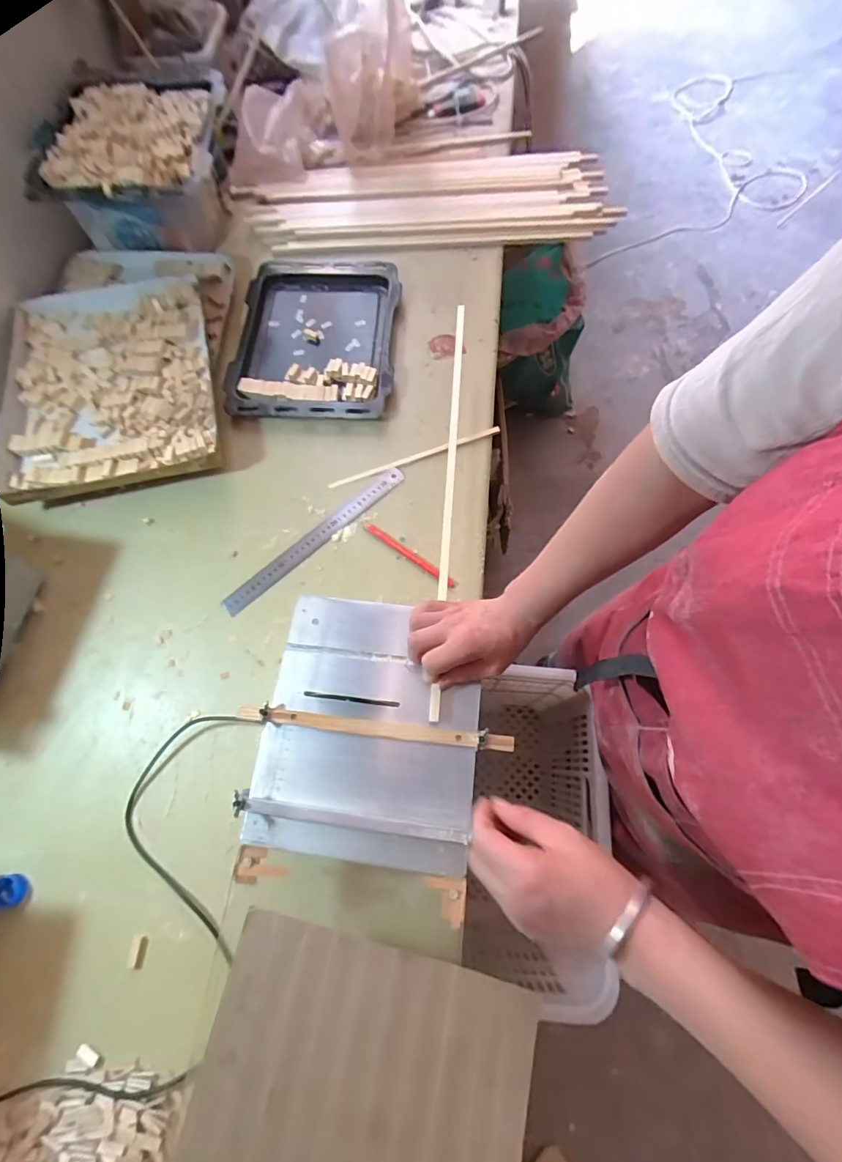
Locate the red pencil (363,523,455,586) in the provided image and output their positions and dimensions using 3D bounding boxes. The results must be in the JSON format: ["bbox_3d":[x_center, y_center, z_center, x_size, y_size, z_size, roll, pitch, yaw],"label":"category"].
[{"bbox_3d":[-0.019,-0.040,0.686,0.163,0.008,0.013,36,74,13],"label":"red pencil"}]

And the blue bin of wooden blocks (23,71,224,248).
[{"bbox_3d":[-0.479,-0.717,0.840,0.266,0.165,0.358,2,69,2],"label":"blue bin of wooden blocks"}]

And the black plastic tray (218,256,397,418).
[{"bbox_3d":[-0.186,-0.433,0.827,0.272,0.032,0.355,1,69,2],"label":"black plastic tray"}]

